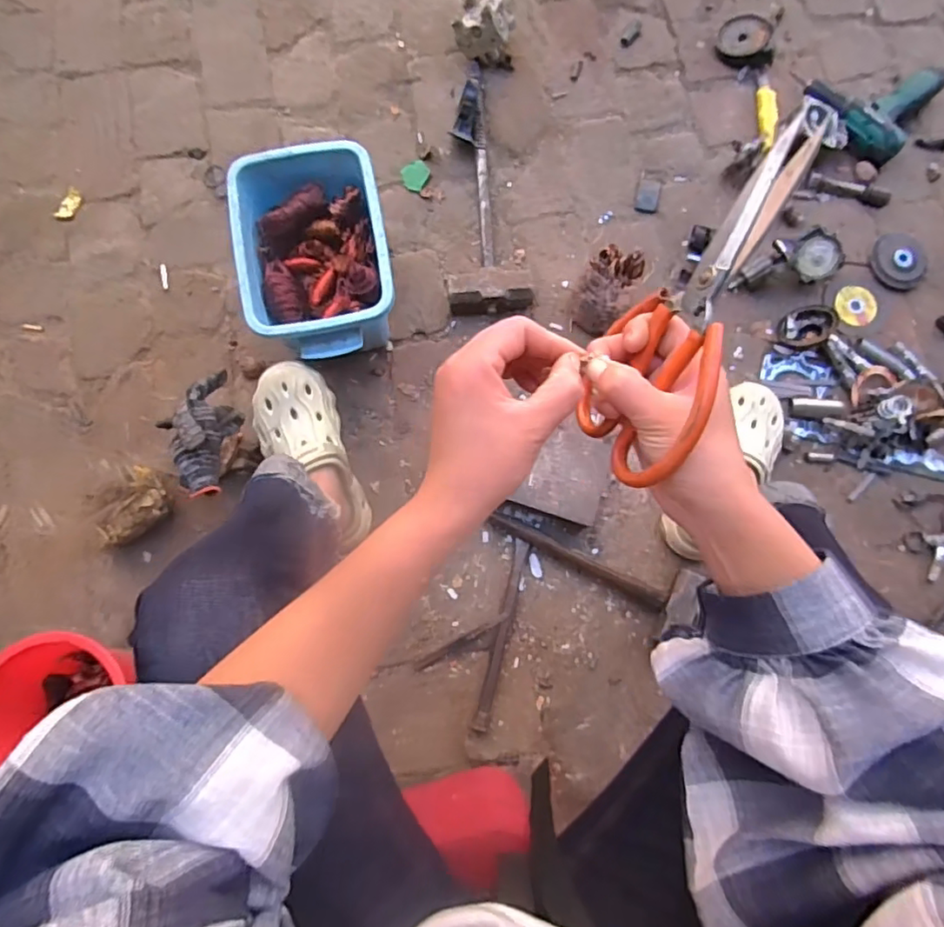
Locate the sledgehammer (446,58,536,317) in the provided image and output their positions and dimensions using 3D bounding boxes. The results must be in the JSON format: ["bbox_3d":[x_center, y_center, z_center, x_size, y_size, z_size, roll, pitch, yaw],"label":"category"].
[{"bbox_3d":[0.012,-0.453,0.915,0.126,0.069,0.439,-5,82,-1],"label":"sledgehammer"}]

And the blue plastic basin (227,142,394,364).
[{"bbox_3d":[-0.221,-0.286,0.851,0.200,0.172,0.283,-10,81,-3],"label":"blue plastic basin"}]

